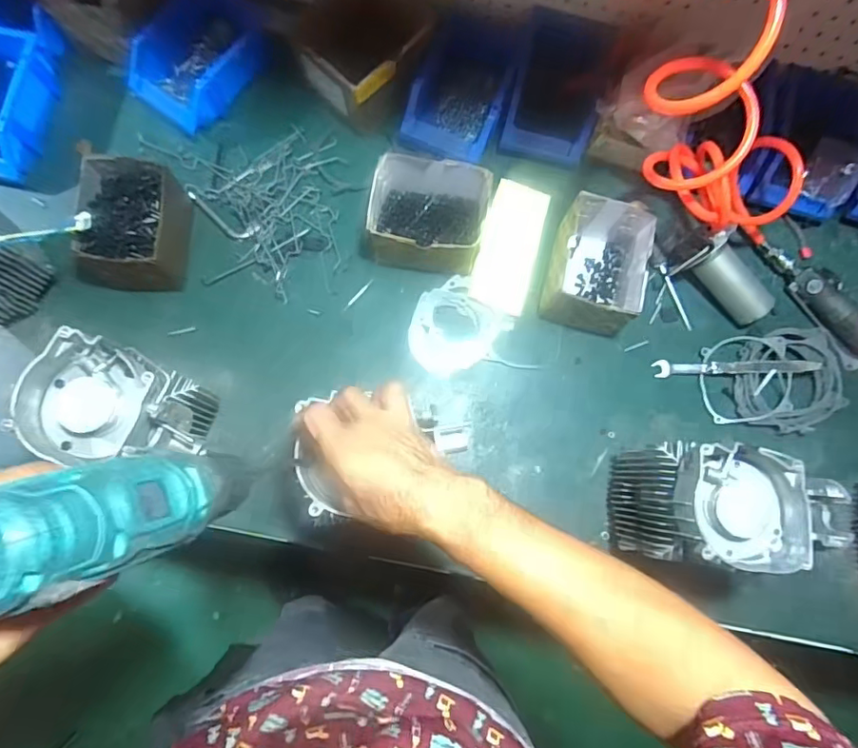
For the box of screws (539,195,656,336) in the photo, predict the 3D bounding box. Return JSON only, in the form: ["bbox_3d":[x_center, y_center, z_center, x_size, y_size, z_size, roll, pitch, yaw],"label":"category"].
[{"bbox_3d":[0.218,-0.142,0.709,0.115,0.093,0.170,14,77,2],"label":"box of screws"}]

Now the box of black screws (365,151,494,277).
[{"bbox_3d":[-0.001,-0.204,0.709,0.152,0.088,0.119,10,77,1],"label":"box of black screws"}]

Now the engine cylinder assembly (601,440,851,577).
[{"bbox_3d":[0.307,0.145,0.603,0.161,0.208,0.120,4,77,-1],"label":"engine cylinder assembly"}]

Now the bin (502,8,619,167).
[{"bbox_3d":[0.173,-0.386,0.757,0.123,0.076,0.167,14,77,2],"label":"bin"}]

